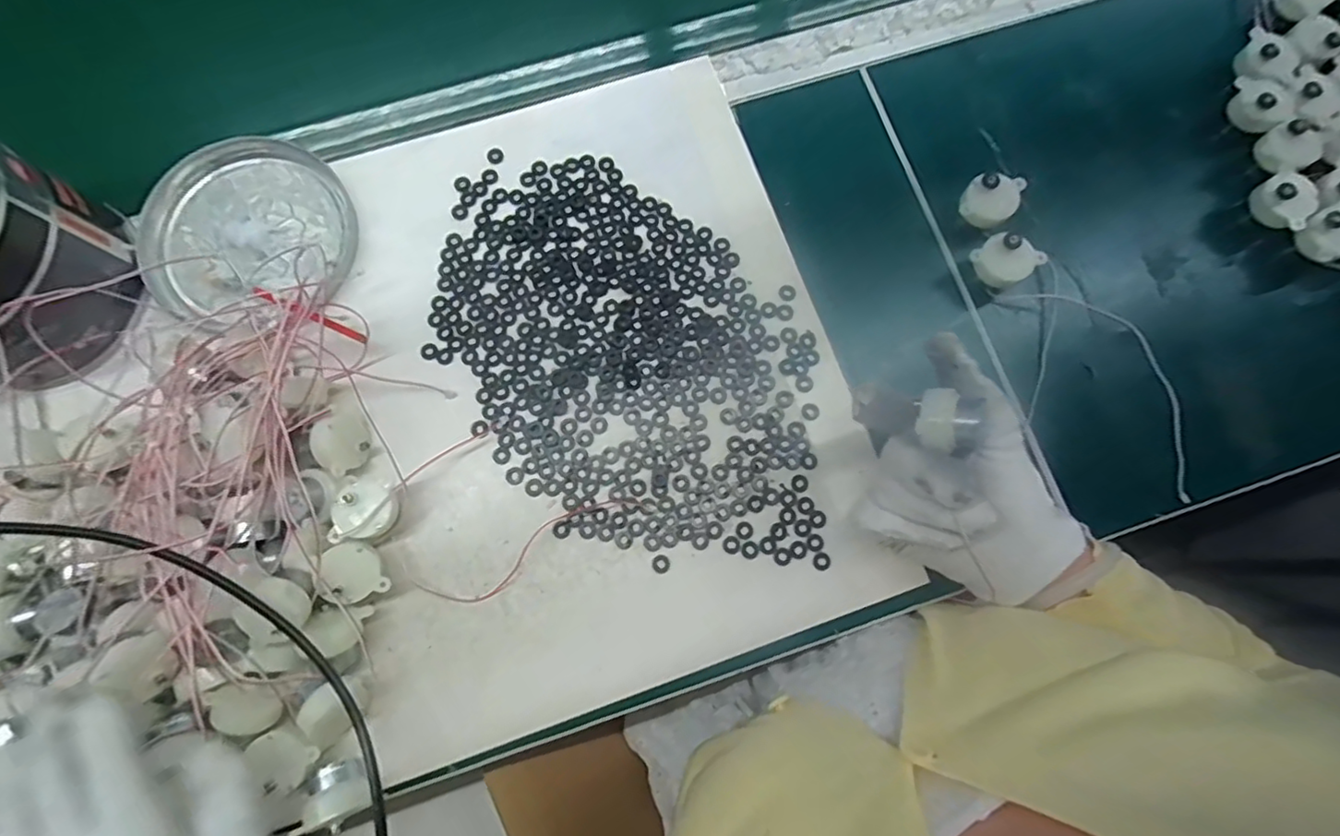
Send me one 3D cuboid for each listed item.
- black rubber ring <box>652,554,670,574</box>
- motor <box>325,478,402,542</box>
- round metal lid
[{"bbox_3d":[-0.005,0.085,0.342,0.010,0.004,0.011,0,80,-1],"label":"black rubber ring"},{"bbox_3d":[-0.172,0.052,0.331,0.034,0.015,0.032,-3,81,-15],"label":"motor"},{"bbox_3d":[-0.275,-0.126,0.380,0.126,0.011,0.122,0,80,-1],"label":"round metal lid"}]

